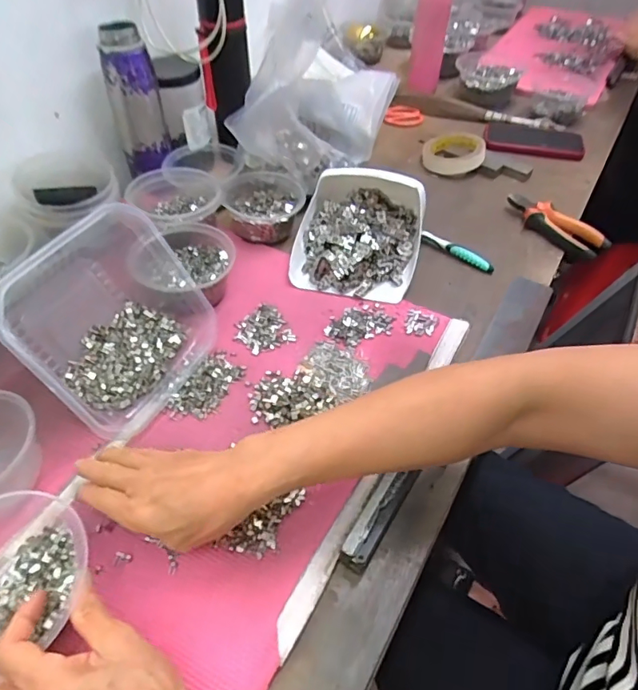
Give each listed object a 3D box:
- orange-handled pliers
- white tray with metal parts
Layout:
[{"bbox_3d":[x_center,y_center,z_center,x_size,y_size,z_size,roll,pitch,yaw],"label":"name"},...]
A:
[{"bbox_3d":[0.334,-0.170,0.696,0.049,0.026,0.144,-34,57,-27],"label":"orange-handled pliers"},{"bbox_3d":[0.051,-0.149,0.623,0.155,0.074,0.172,11,51,9],"label":"white tray with metal parts"}]

